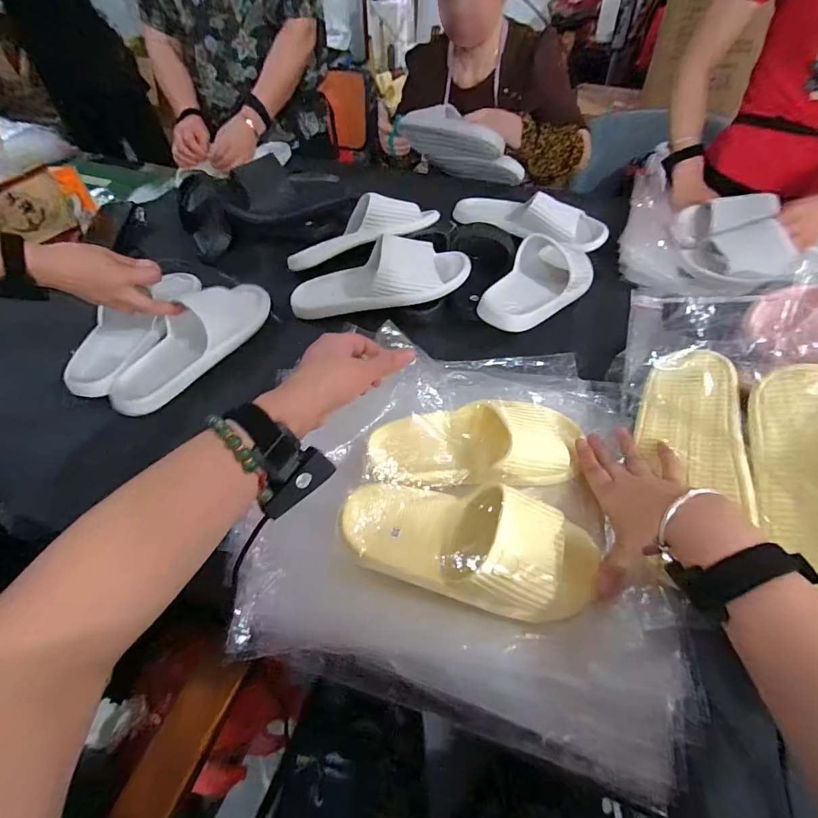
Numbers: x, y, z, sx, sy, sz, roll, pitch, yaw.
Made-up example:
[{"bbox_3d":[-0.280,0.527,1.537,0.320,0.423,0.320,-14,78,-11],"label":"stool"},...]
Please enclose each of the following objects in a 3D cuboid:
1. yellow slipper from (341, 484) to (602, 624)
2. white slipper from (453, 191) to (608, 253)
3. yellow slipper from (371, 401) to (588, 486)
[{"bbox_3d":[0.055,0.122,0.383,0.231,0.065,0.096,10,52,7],"label":"yellow slipper"},{"bbox_3d":[0.219,-0.356,0.773,0.289,0.068,0.119,13,52,12],"label":"white slipper"},{"bbox_3d":[0.074,0.038,0.440,0.233,0.058,0.104,-3,51,-5],"label":"yellow slipper"}]

